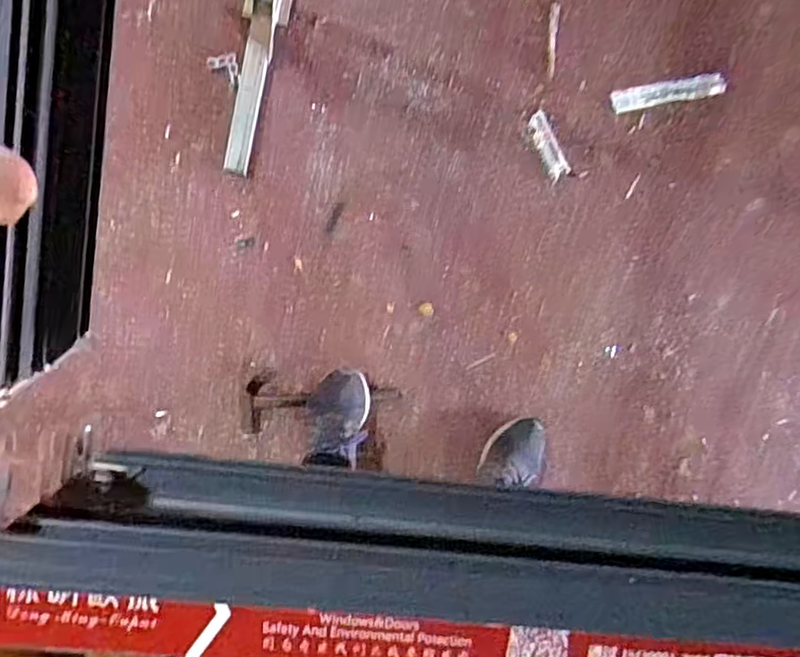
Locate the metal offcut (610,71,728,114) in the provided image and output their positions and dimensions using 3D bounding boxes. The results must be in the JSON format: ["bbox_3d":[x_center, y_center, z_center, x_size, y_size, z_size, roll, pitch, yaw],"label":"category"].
[{"bbox_3d":[0.507,-0.446,1.181,0.217,0.016,0.041,-12,98,-4],"label":"metal offcut"}]

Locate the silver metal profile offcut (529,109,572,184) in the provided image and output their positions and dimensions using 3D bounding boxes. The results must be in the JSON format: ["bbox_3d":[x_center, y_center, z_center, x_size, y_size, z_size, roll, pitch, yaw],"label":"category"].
[{"bbox_3d":[0.278,-0.341,1.169,0.038,0.013,0.127,-27,98,-2],"label":"silver metal profile offcut"}]

